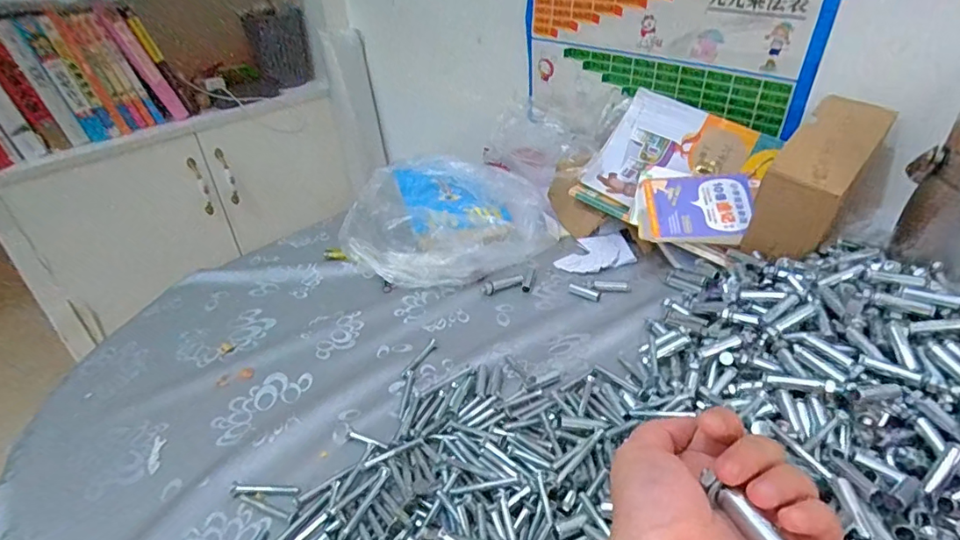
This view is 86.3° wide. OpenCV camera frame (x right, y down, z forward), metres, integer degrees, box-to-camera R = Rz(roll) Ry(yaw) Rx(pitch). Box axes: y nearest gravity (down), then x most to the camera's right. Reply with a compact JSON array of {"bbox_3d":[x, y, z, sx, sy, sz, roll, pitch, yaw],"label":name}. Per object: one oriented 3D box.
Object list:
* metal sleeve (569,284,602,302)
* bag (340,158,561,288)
[{"bbox_3d":[0.123,0.026,0.606,0.040,0.008,0.011,19,41,30],"label":"metal sleeve"},{"bbox_3d":[-0.054,-0.073,0.713,0.253,0.084,0.231,-18,37,-19],"label":"bag"}]

